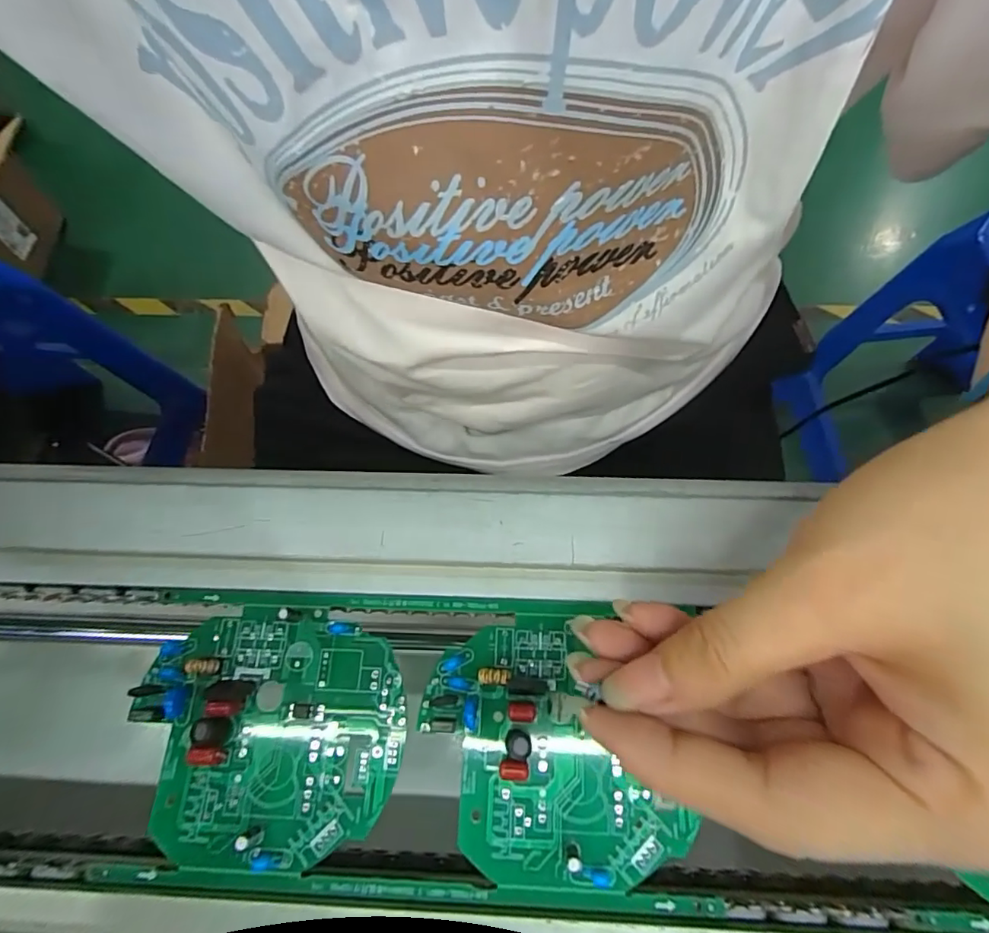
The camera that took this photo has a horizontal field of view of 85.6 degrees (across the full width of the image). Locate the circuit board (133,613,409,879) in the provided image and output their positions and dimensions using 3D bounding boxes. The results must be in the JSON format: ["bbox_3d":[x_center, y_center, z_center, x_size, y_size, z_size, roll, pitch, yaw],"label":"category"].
[{"bbox_3d":[-0.079,0.094,0.188,0.091,0.012,0.079,-3,71,3],"label":"circuit board"}]

